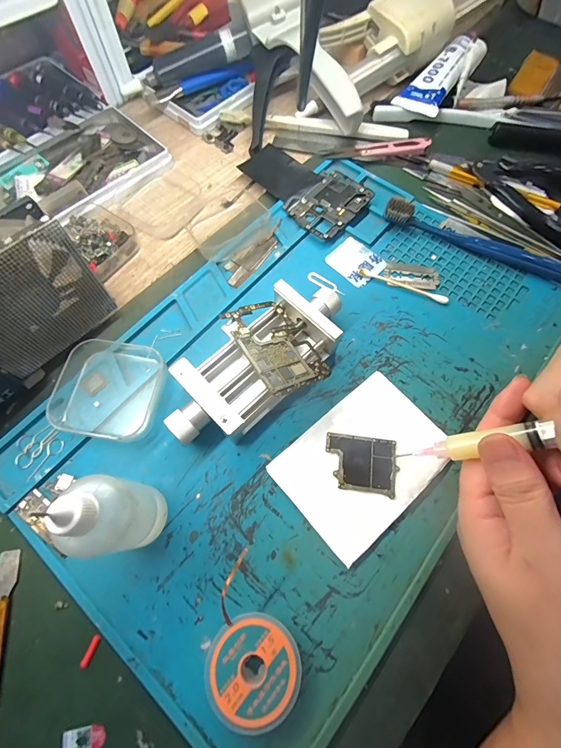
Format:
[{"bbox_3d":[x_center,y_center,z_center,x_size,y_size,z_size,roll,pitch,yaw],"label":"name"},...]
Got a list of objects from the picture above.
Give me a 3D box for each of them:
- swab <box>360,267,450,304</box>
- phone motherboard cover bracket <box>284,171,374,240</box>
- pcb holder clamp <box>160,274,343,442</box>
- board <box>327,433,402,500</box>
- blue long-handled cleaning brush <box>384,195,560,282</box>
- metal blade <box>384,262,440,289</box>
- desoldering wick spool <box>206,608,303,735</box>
[{"bbox_3d":[0.095,-0.069,0.264,0.070,0.005,0.006,22,70,9],"label":"swab"},{"bbox_3d":[0.041,-0.146,0.291,0.051,0.007,0.066,42,74,15],"label":"phone motherboard cover bracket"},{"bbox_3d":[-0.013,-0.009,0.224,0.059,0.033,0.135,40,74,15],"label":"pcb holder clamp"},{"bbox_3d":[0.050,0.055,0.210,0.043,0.004,0.033,7,68,3],"label":"board"},{"bbox_3d":[0.171,-0.100,0.267,0.183,0.022,0.016,23,70,9],"label":"blue long-handled cleaning brush"},{"bbox_3d":[0.104,-0.079,0.269,0.042,0.004,0.025,7,68,3],"label":"metal blade"},{"bbox_3d":[-0.014,0.147,0.171,0.045,0.013,0.044,0,68,0],"label":"desoldering wick spool"}]

